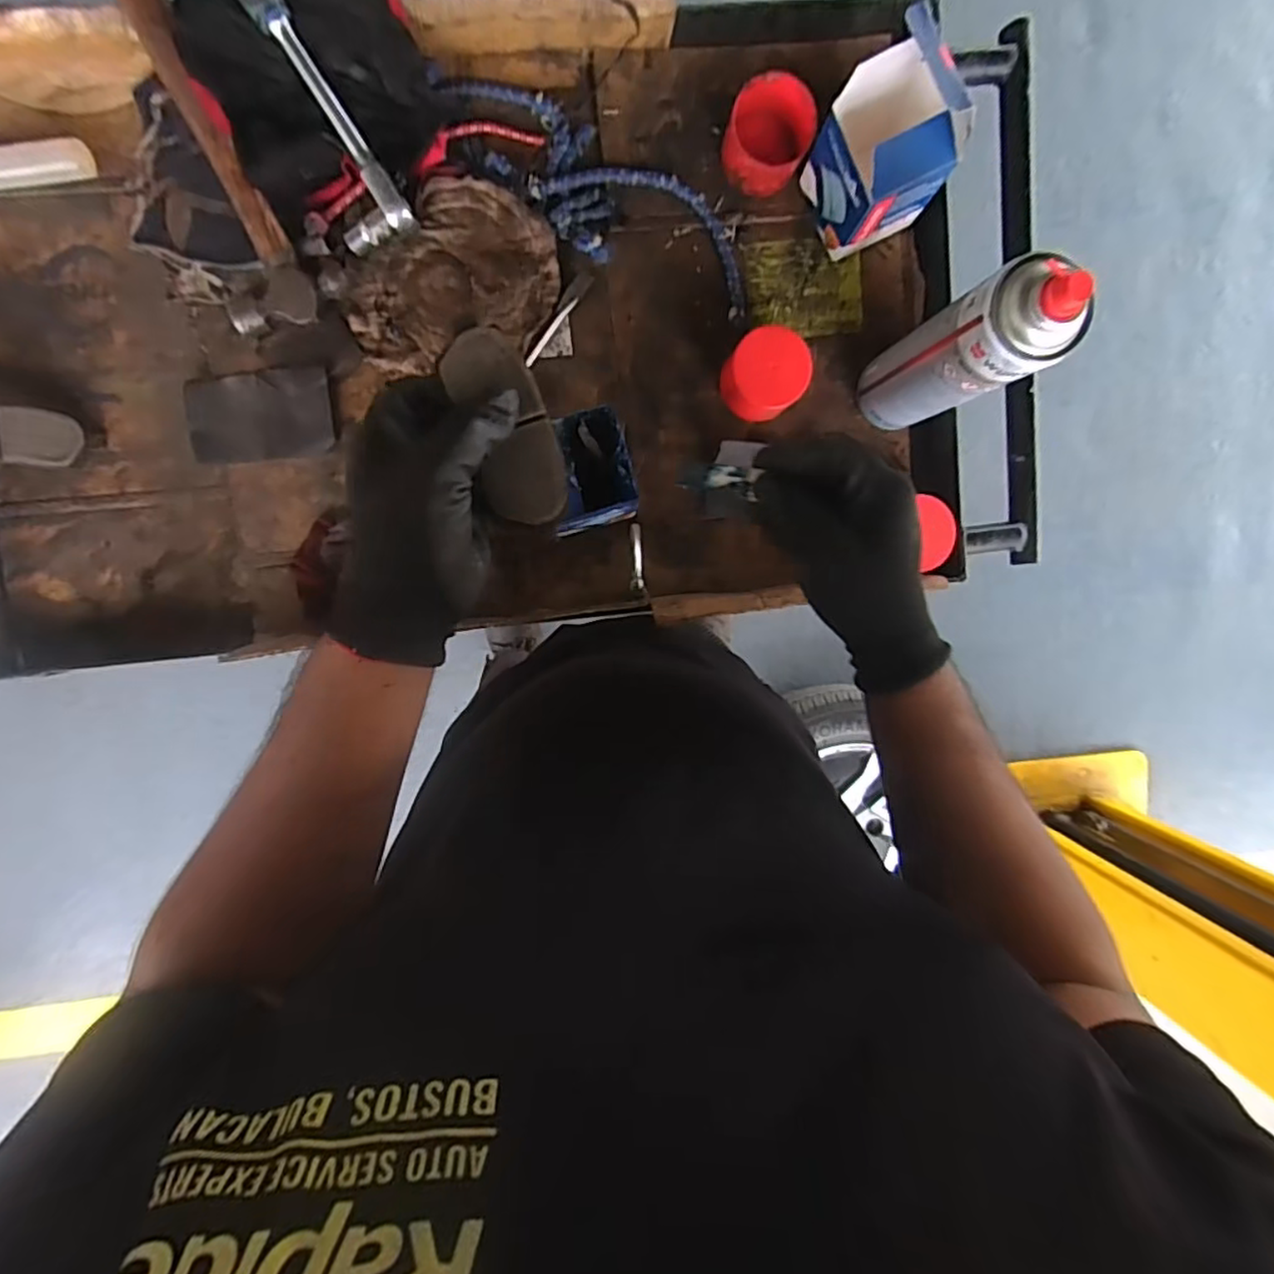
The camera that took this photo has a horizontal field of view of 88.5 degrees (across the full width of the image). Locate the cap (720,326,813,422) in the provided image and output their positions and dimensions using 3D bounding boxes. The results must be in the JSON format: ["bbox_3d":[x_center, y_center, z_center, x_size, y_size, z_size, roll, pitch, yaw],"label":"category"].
[{"bbox_3d":[0.105,-0.214,0.539,0.072,0.040,0.067,-41,99,1],"label":"cap"}]

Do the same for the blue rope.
[{"bbox_3d":[-0.034,-0.360,0.532,0.289,0.015,0.087,25,94,-8],"label":"blue rope"}]

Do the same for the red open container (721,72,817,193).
[{"bbox_3d":[0.104,-0.398,0.520,0.063,0.042,0.060,-1,97,-5],"label":"red open container"}]

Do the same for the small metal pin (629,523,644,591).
[{"bbox_3d":[-0.001,-0.067,0.558,0.011,0.012,0.065,1,65,-5],"label":"small metal pin"}]

